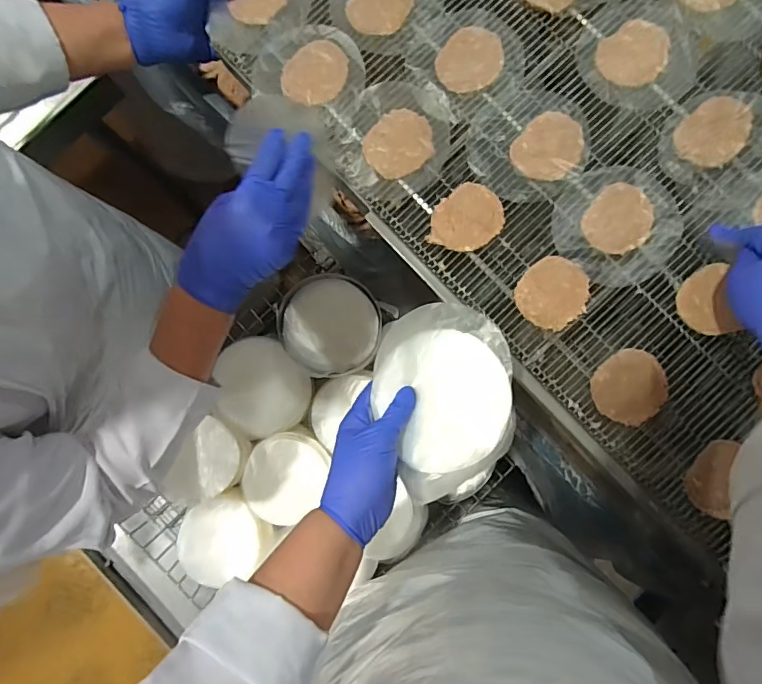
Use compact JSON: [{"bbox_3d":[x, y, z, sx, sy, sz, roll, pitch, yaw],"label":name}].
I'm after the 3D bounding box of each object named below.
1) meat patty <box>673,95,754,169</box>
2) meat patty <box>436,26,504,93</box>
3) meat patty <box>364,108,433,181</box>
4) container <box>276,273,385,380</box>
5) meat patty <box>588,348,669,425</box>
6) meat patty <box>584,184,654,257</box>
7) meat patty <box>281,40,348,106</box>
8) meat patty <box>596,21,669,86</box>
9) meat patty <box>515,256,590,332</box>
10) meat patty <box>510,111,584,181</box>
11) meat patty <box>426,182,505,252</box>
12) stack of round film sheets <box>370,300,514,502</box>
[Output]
[{"bbox_3d":[0.335,-0.209,0.484,0.060,0.011,0.071,40,89,4],"label":"meat patty"},{"bbox_3d":[0.095,-0.297,0.507,0.063,0.004,0.071,30,88,4],"label":"meat patty"},{"bbox_3d":[0.019,-0.208,0.503,0.069,0.007,0.065,0,86,3],"label":"meat patty"},{"bbox_3d":[-0.071,-0.026,0.690,0.138,0.035,0.143,-31,80,5],"label":"container"},{"bbox_3d":[0.244,0.045,0.471,0.068,0.011,0.069,0,86,3],"label":"meat patty"},{"bbox_3d":[0.240,-0.123,0.484,0.062,0.005,0.070,33,88,4],"label":"meat patty"},{"bbox_3d":[-0.072,-0.286,0.513,0.072,0.004,0.060,-42,85,0],"label":"meat patty"},{"bbox_3d":[0.262,-0.298,0.498,0.069,0.006,0.063,-36,85,0],"label":"meat patty"},{"bbox_3d":[0.173,-0.049,0.483,0.070,0.008,0.067,0,86,3],"label":"meat patty"},{"bbox_3d":[0.173,-0.199,0.494,0.063,0.010,0.070,39,89,4],"label":"meat patty"},{"bbox_3d":[0.087,-0.124,0.495,0.077,0.007,0.063,-36,85,0],"label":"meat patty"},{"bbox_3d":[0.054,0.050,0.423,0.117,0.032,0.162,-3,86,3],"label":"stack of round film sheets"}]

